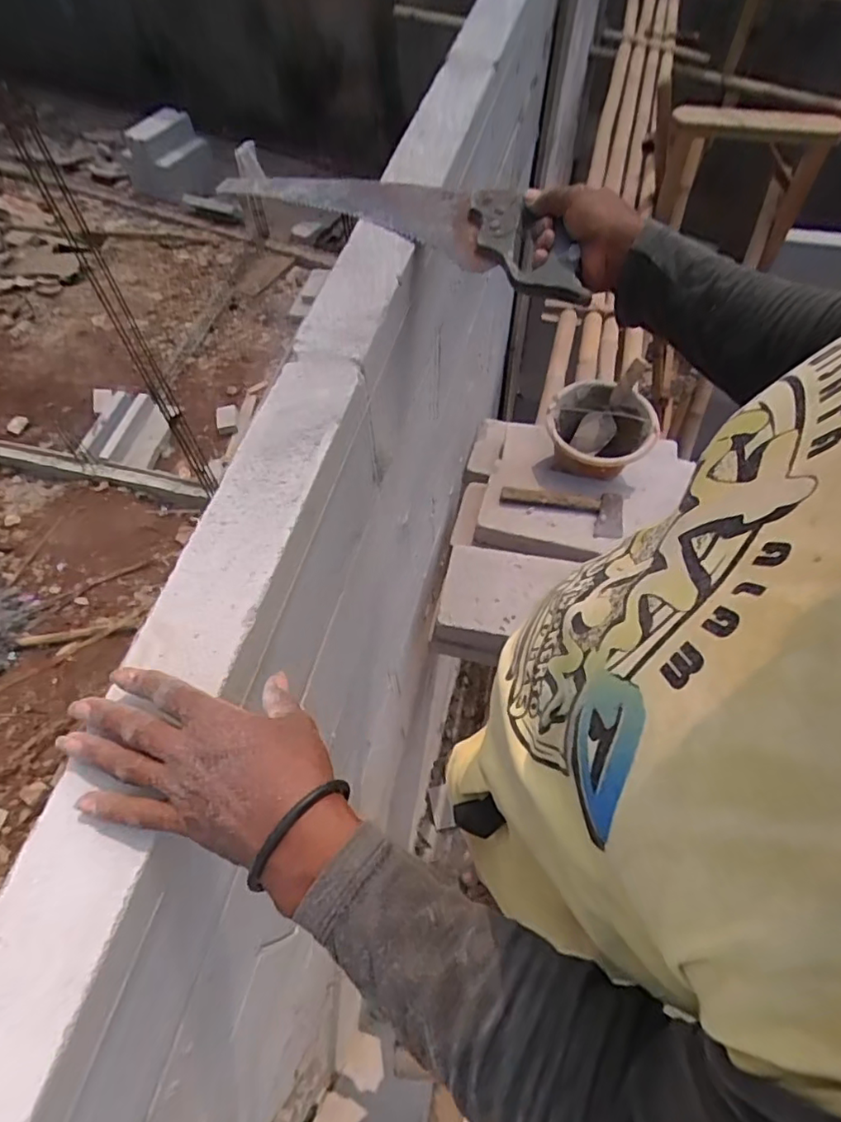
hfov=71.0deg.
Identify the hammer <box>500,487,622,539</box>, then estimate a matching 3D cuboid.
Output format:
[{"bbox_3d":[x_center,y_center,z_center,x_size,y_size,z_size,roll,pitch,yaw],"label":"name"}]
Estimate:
[{"bbox_3d":[0.321,-0.110,1.333,0.267,0.036,0.115,1,61,3],"label":"hammer"}]

